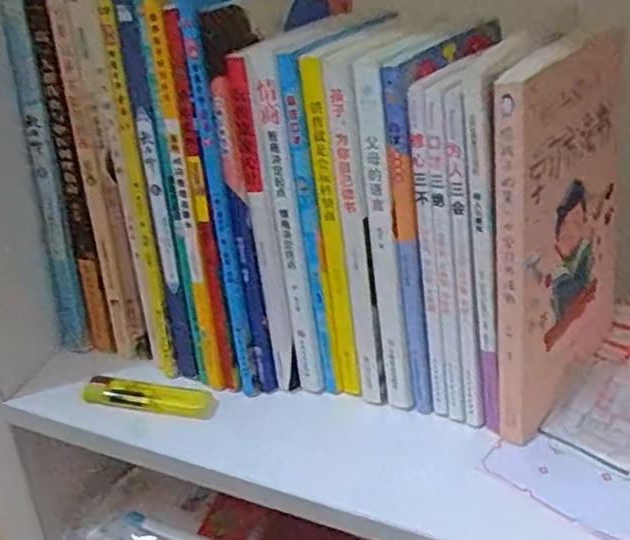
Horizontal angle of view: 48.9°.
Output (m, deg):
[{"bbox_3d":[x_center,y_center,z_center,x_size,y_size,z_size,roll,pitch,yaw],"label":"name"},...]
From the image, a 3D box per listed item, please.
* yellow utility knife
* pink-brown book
[{"bbox_3d":[-0.102,0.078,0.428,0.082,0.014,0.015,5,33,7],"label":"yellow utility knife"},{"bbox_3d":[0.146,-0.027,0.406,0.016,0.206,0.155,13,38,40],"label":"pink-brown book"}]

